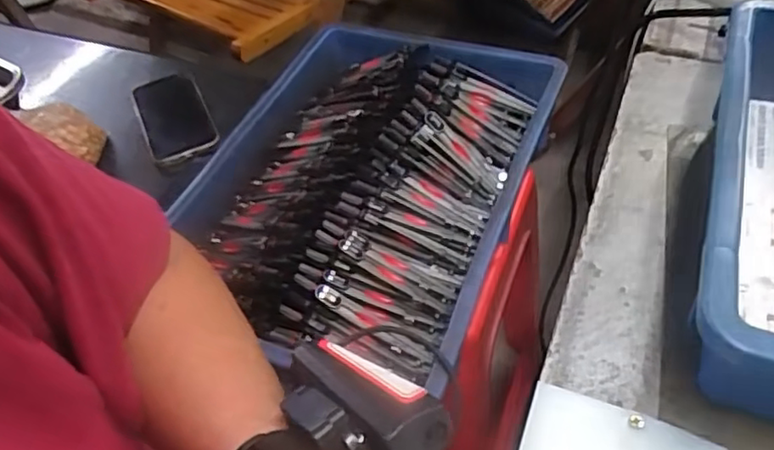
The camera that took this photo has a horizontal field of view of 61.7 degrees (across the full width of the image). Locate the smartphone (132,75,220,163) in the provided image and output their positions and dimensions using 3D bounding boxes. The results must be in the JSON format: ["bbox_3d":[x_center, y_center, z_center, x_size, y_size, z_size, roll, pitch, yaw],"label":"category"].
[{"bbox_3d":[-0.239,-0.123,0.727,0.073,0.014,0.151,-22,50,-13],"label":"smartphone"}]

